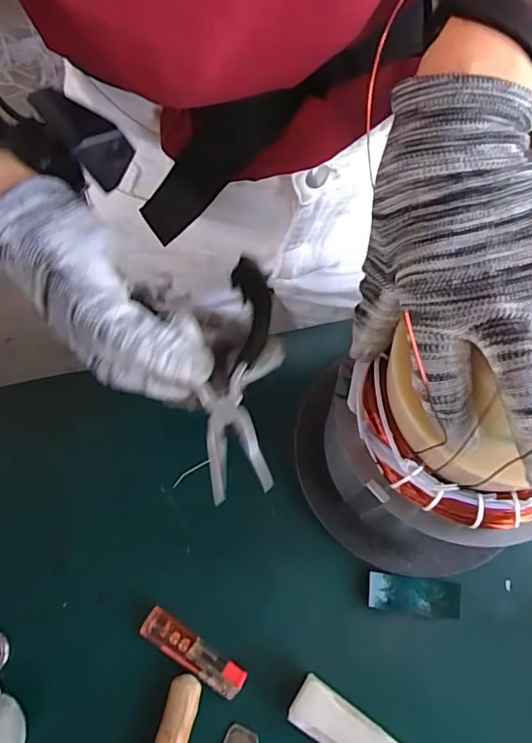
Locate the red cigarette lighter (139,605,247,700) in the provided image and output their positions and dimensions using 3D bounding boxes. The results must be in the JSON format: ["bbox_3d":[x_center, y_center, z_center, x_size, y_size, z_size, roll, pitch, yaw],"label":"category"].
[{"bbox_3d":[-0.056,0.214,0.386,0.085,0.013,0.023,29,73,11],"label":"red cigarette lighter"}]

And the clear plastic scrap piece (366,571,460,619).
[{"bbox_3d":[0.115,0.175,0.398,0.071,0.007,0.027,6,70,3],"label":"clear plastic scrap piece"}]

